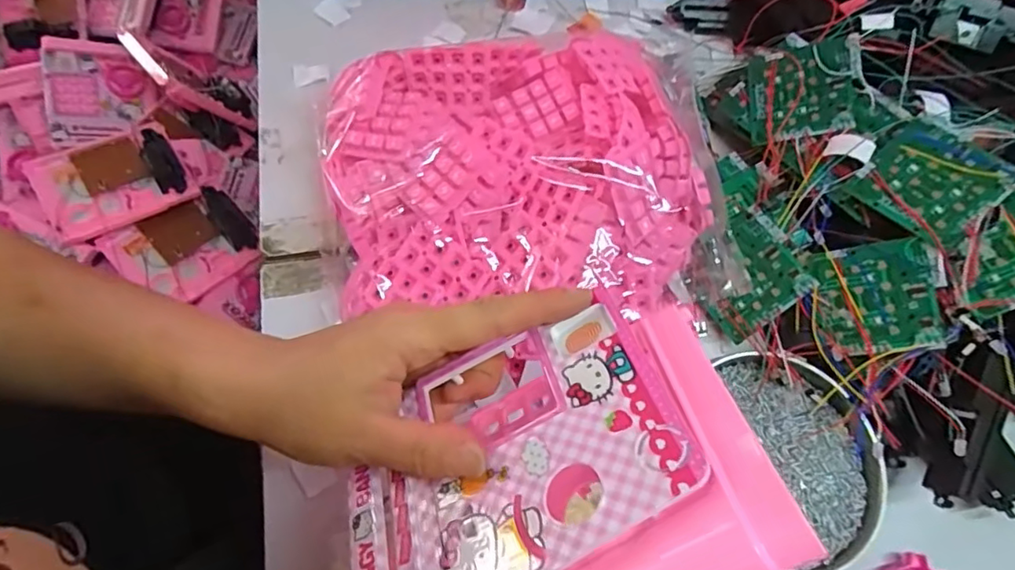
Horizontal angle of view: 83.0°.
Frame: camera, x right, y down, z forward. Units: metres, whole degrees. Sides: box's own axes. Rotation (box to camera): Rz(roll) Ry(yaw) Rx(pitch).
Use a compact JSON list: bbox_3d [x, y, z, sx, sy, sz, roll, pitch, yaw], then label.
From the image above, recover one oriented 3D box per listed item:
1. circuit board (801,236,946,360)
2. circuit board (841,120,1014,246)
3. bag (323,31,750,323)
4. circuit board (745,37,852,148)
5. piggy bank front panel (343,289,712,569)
[{"bbox_3d":[0.232,0.008,0.367,0.064,0.009,0.073,-15,66,36],"label":"circuit board"},{"bbox_3d":[0.270,-0.066,0.366,0.063,0.004,0.072,-44,59,5],"label":"circuit board"},{"bbox_3d":[0.015,-0.075,0.391,0.267,0.061,0.194,-6,68,-4],"label":"bag"},{"bbox_3d":[0.216,-0.144,0.426,0.067,0.008,0.072,-5,78,31],"label":"circuit board"},{"bbox_3d":[-0.005,0.069,0.227,0.139,0.007,0.106,-32,38,9],"label":"piggy bank front panel"}]

